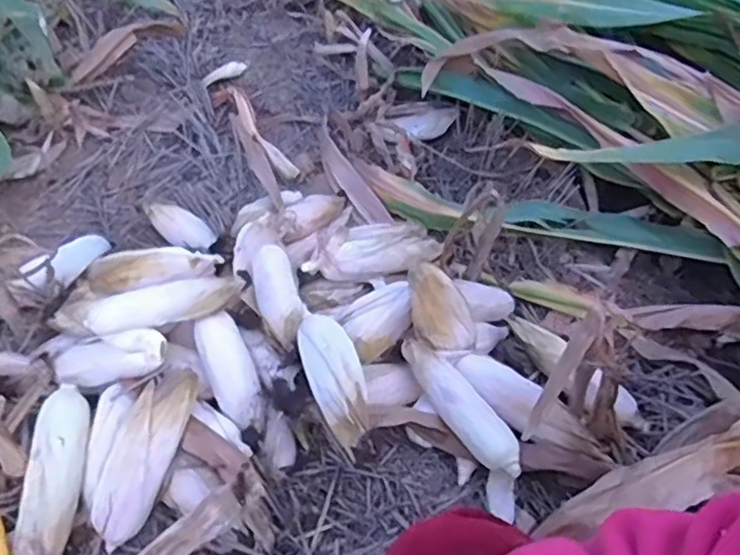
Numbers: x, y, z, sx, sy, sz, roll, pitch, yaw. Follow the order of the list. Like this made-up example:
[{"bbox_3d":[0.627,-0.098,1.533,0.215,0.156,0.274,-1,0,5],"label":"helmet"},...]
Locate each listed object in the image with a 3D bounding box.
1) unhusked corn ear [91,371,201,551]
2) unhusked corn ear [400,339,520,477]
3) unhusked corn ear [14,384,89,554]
[{"bbox_3d":[-0.288,0.227,0.827,0.066,0.050,0.229,15,73,18],"label":"unhusked corn ear"},{"bbox_3d":[0.121,0.164,0.868,0.059,0.046,0.230,-25,49,-20],"label":"unhusked corn ear"},{"bbox_3d":[-0.403,0.251,0.828,0.065,0.048,0.240,-4,61,-1],"label":"unhusked corn ear"}]

